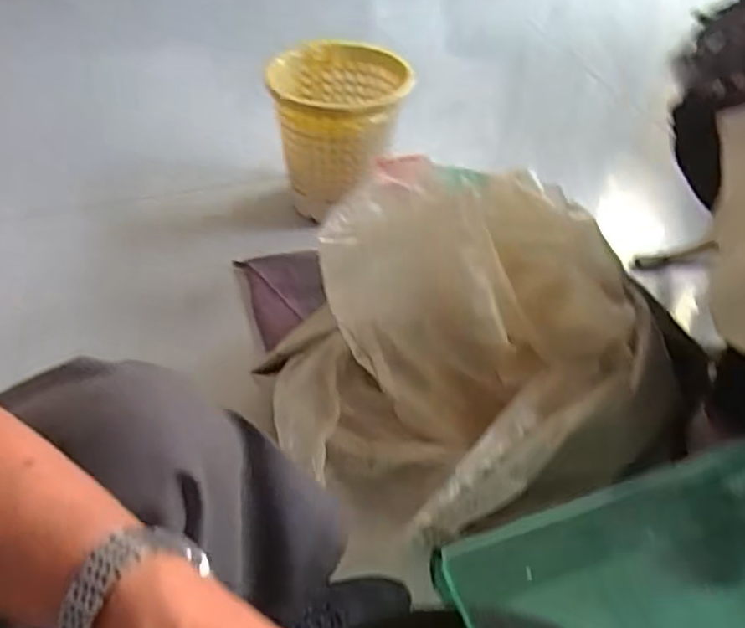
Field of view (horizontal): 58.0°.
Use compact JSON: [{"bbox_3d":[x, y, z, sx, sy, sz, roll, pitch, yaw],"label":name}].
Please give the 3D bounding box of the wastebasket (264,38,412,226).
[{"bbox_3d":[-0.068,-0.317,1.265,0.240,0.300,0.225,11,45,9],"label":"wastebasket"}]

